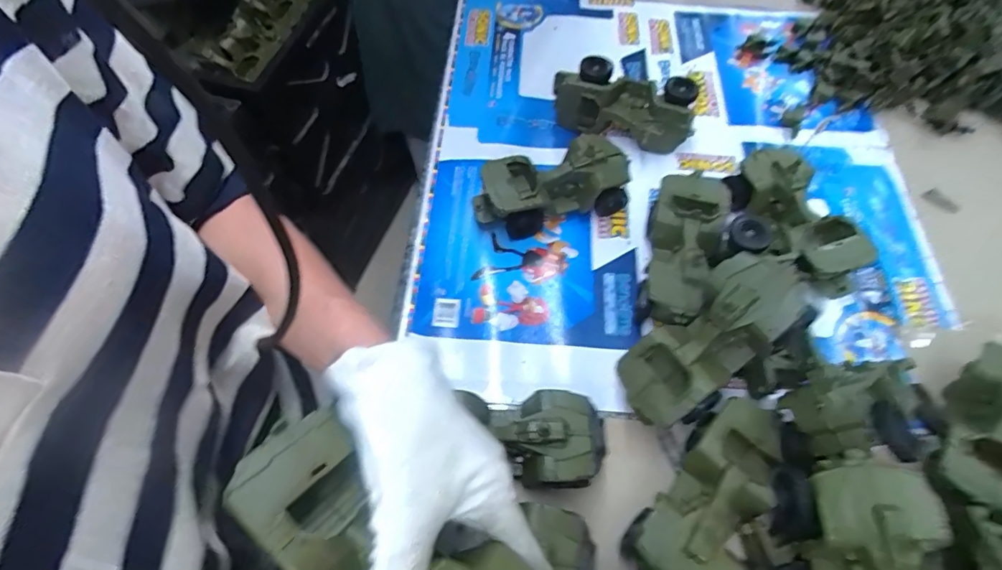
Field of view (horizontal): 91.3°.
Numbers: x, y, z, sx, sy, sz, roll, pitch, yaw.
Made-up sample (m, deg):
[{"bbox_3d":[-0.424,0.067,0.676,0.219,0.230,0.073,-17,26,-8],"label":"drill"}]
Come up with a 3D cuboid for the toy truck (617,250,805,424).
[{"bbox_3d":[0.191,0.052,0.455,0.187,0.070,0.083,-47,66,19],"label":"toy truck"}]

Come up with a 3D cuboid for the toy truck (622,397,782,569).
[{"bbox_3d":[0.184,0.185,0.424,0.081,0.064,0.173,38,68,18],"label":"toy truck"}]

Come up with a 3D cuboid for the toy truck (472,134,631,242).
[{"bbox_3d":[0.058,-0.118,0.592,0.179,0.083,0.078,-15,63,-8],"label":"toy truck"}]

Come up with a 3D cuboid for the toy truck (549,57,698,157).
[{"bbox_3d":[0.161,-0.237,0.657,0.187,0.080,0.070,19,63,10],"label":"toy truck"}]

